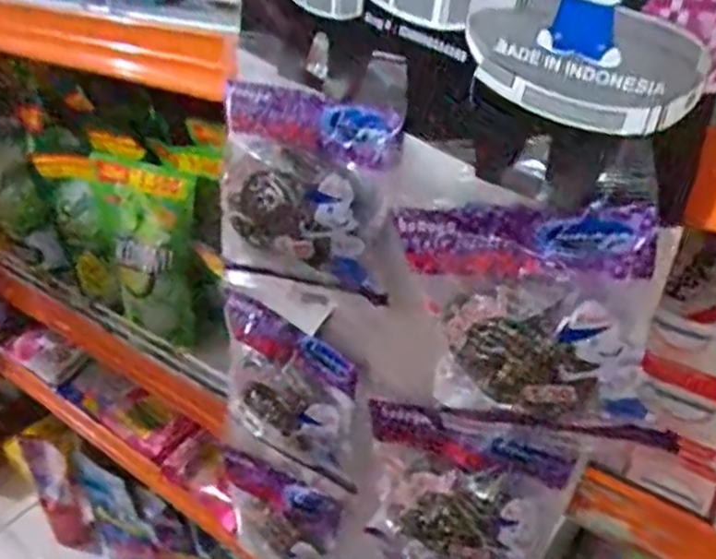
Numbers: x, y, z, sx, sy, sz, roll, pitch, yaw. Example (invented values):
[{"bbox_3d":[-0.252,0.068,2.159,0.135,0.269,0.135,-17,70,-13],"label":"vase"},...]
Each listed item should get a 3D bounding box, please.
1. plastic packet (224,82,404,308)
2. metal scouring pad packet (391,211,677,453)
[{"bbox_3d":[-0.023,-0.036,0.308,0.085,0.075,0.035,16,41,28],"label":"plastic packet"},{"bbox_3d":[0.061,0.016,0.261,0.097,0.084,0.030,11,38,23],"label":"metal scouring pad packet"}]

